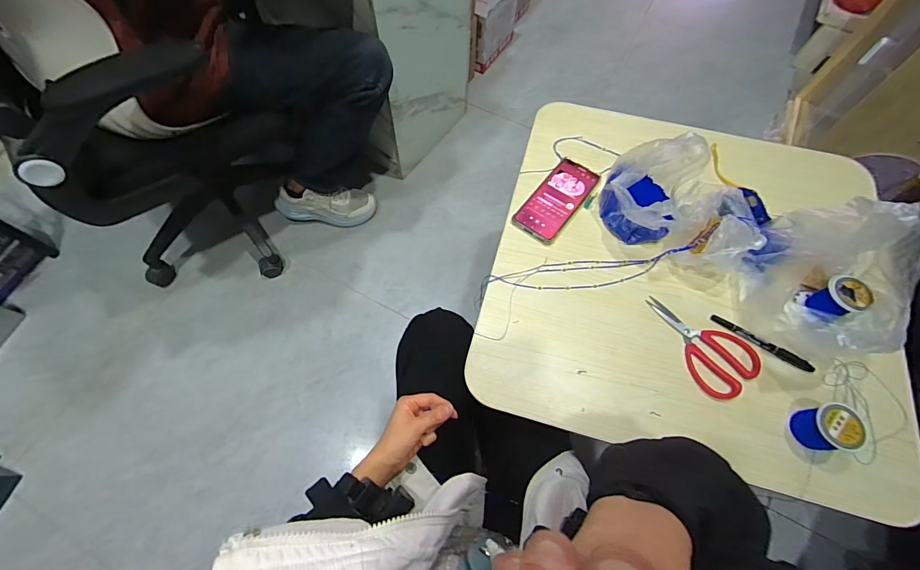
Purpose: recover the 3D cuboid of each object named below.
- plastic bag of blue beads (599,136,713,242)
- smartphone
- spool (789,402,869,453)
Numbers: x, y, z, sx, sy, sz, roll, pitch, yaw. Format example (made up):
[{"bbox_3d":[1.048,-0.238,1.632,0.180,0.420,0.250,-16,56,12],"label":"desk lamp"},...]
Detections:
[{"bbox_3d":[0.286,-0.149,0.594,0.120,0.139,0.158,29,69,11],"label":"plastic bag of blue beads"},{"bbox_3d":[0.163,-0.143,0.664,0.078,0.009,0.174,36,70,13],"label":"smartphone"},{"bbox_3d":[0.453,0.178,0.498,0.049,0.058,0.055,-10,69,-5],"label":"spool"}]

